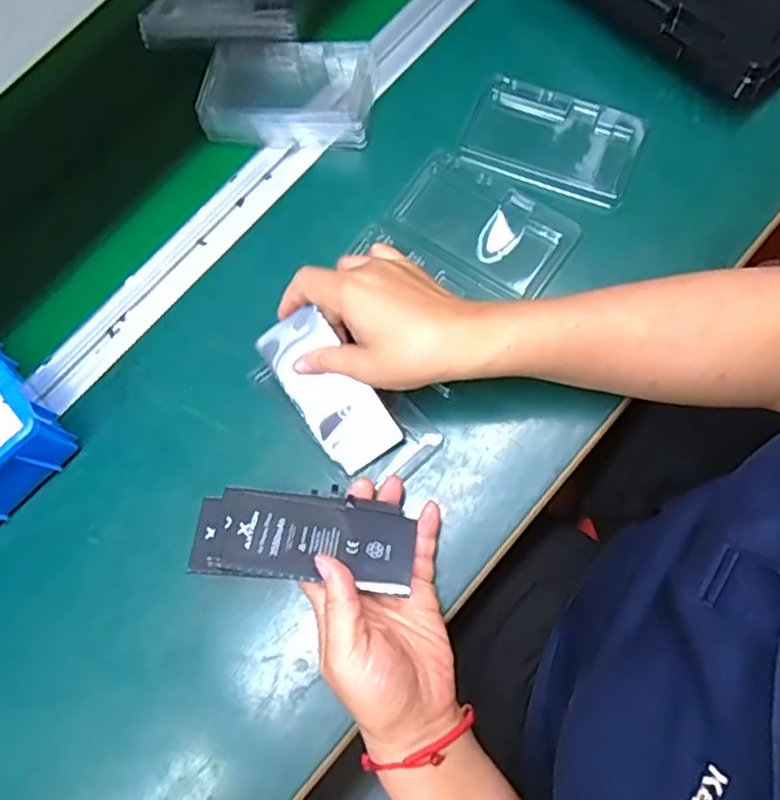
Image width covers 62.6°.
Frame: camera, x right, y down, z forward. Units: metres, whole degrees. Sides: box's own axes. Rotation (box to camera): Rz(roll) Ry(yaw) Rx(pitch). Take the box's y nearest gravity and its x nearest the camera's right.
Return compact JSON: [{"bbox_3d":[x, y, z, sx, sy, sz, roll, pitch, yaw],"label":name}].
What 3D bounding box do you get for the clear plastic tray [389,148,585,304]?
[{"bbox_3d":[0.068,-0.131,0.474,0.126,0.007,0.072,32,79,14],"label":"clear plastic tray"}]

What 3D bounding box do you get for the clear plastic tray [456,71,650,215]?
[{"bbox_3d":[0.122,-0.197,0.482,0.125,0.011,0.081,22,77,12],"label":"clear plastic tray"}]

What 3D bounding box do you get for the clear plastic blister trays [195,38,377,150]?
[{"bbox_3d":[-0.080,-0.242,0.506,0.133,0.038,0.082,5,76,6],"label":"clear plastic blister trays"}]

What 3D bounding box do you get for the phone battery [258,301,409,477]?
[{"bbox_3d":[-0.040,-0.006,0.427,0.050,0.004,0.110,-33,94,7],"label":"phone battery"}]

